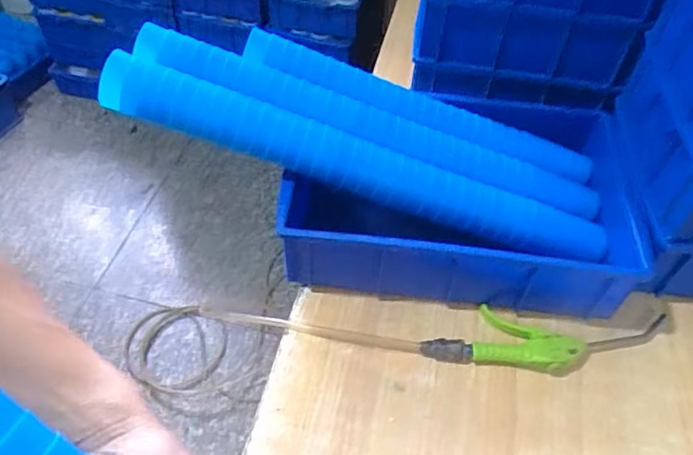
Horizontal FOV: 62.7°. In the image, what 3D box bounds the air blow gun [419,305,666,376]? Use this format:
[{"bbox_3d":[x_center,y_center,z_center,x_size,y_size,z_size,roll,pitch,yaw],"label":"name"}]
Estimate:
[{"bbox_3d":[0.224,0.125,0.645,0.274,0.021,0.075,4,50,2],"label":"air blow gun"}]

